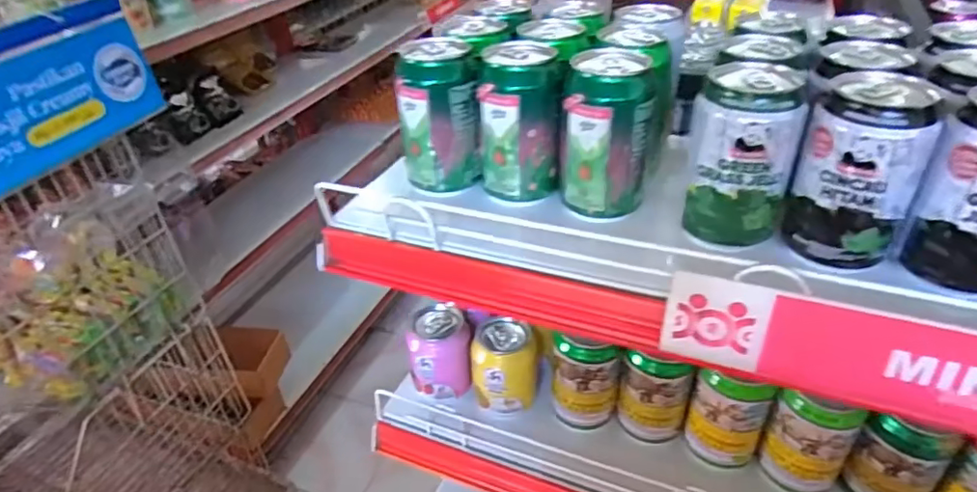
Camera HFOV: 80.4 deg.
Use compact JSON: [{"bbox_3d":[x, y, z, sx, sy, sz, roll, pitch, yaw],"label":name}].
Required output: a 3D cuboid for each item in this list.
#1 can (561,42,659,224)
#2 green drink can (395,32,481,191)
[{"bbox_3d":[0.087,-0.081,0.424,0.067,0.105,0.058,6,38,14],"label":"can"},{"bbox_3d":[-0.039,-0.105,0.465,0.060,0.105,0.055,-3,36,2],"label":"green drink can"}]

